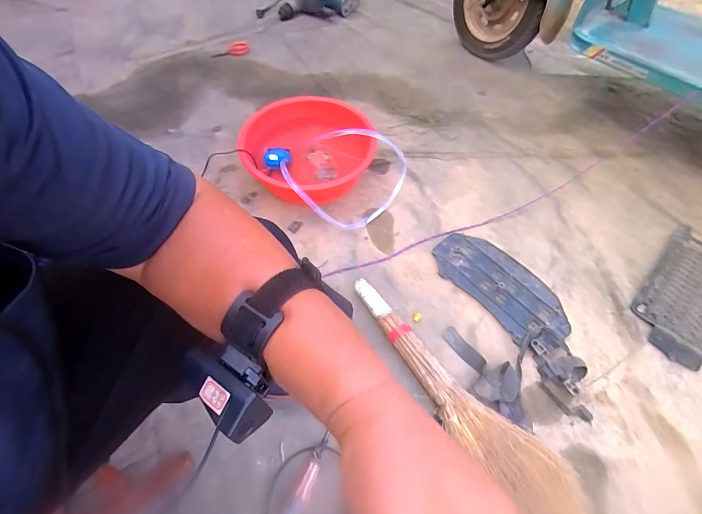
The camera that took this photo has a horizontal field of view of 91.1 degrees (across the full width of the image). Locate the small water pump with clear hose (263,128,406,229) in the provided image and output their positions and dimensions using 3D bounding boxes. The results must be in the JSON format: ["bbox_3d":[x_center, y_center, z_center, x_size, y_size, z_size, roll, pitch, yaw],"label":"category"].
[{"bbox_3d":[-0.032,-0.262,1.027,0.341,0.140,0.339,-32,63,-17],"label":"small water pump with clear hose"}]

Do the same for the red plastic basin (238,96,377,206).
[{"bbox_3d":[-0.120,-0.312,1.038,0.376,0.123,0.398,-1,58,1],"label":"red plastic basin"}]

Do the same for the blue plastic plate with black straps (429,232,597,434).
[{"bbox_3d":[0.363,0.134,0.810,0.284,0.030,0.462,0,58,1],"label":"blue plastic plate with black straps"}]

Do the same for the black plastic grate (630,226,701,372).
[{"bbox_3d":[0.841,0.101,0.828,0.214,0.016,0.370,38,67,22],"label":"black plastic grate"}]

